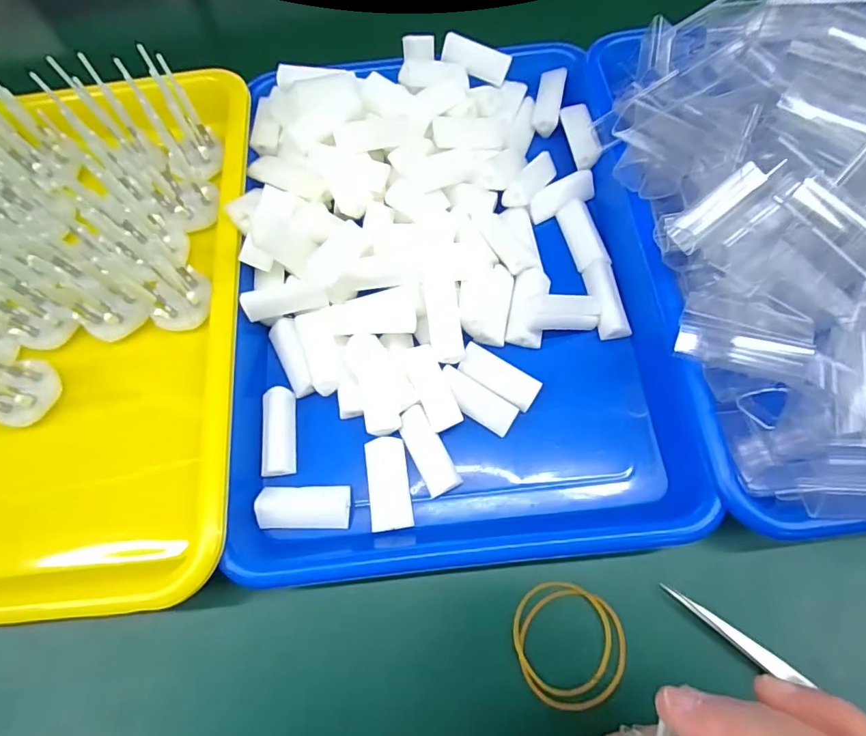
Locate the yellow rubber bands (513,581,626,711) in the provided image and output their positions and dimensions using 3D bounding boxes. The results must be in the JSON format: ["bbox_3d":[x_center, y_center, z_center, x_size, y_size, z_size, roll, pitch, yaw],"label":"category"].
[{"bbox_3d":[0.063,0.131,0.235,0.053,0.004,0.051,-1,69,2],"label":"yellow rubber bands"}]

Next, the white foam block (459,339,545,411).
[{"bbox_3d":[0.037,0.005,0.273,0.045,0.006,0.018,31,76,8],"label":"white foam block"}]

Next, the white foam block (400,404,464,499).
[{"bbox_3d":[-0.003,0.043,0.260,0.017,0.008,0.046,-26,76,-8],"label":"white foam block"}]

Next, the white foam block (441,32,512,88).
[{"bbox_3d":[0.029,-0.209,0.336,0.046,0.007,0.022,19,99,-11],"label":"white foam block"}]

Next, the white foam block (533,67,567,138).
[{"bbox_3d":[0.080,-0.183,0.340,0.017,0.011,0.046,11,69,8],"label":"white foam block"}]

